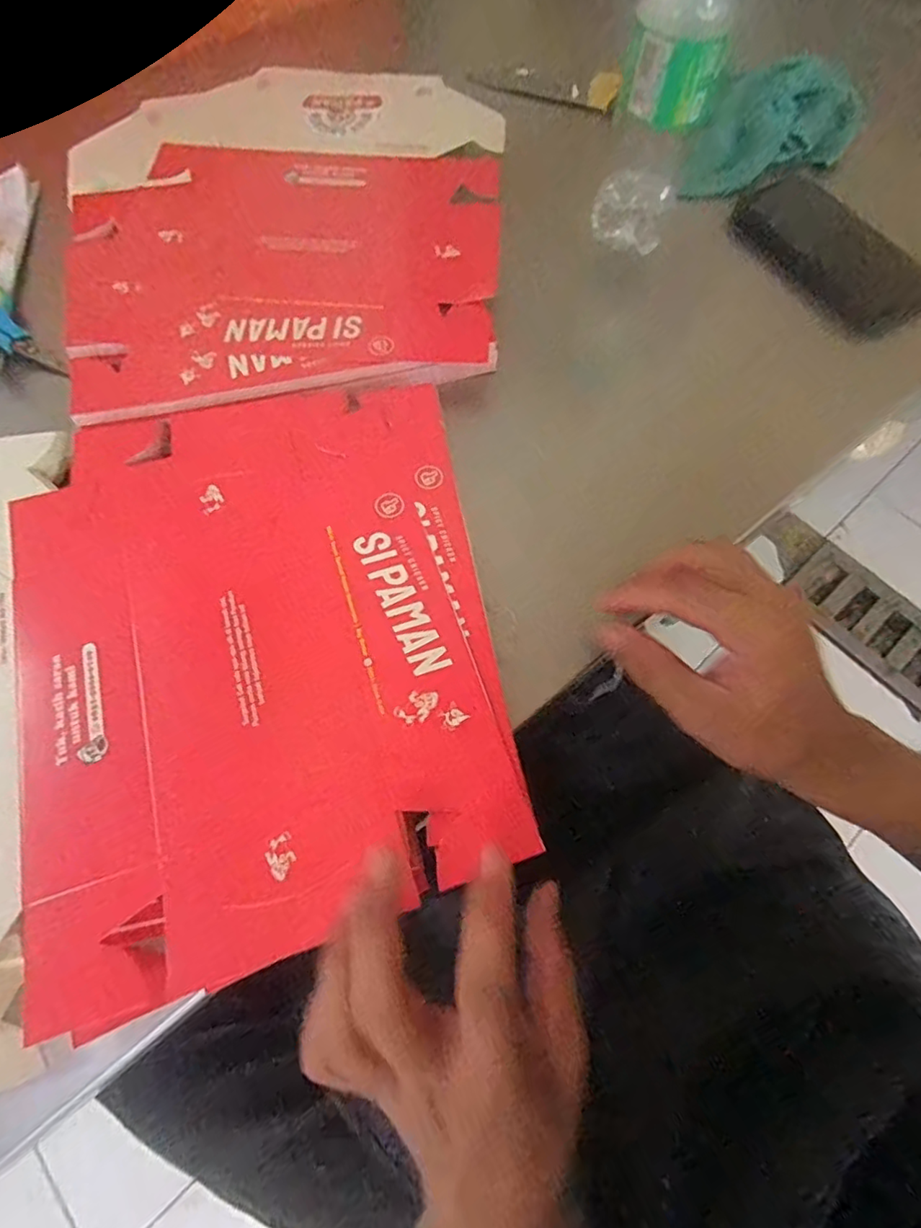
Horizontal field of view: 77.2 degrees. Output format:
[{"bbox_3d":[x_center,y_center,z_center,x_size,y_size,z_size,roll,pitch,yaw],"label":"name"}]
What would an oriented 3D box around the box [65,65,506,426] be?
[{"bbox_3d":[-0.126,-0.311,0.447,0.320,0.014,0.364,-9,66,-4],"label":"box"}]

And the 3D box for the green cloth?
[{"bbox_3d":[0.273,-0.431,0.509,0.151,0.079,0.026,-9,27,13],"label":"green cloth"}]

